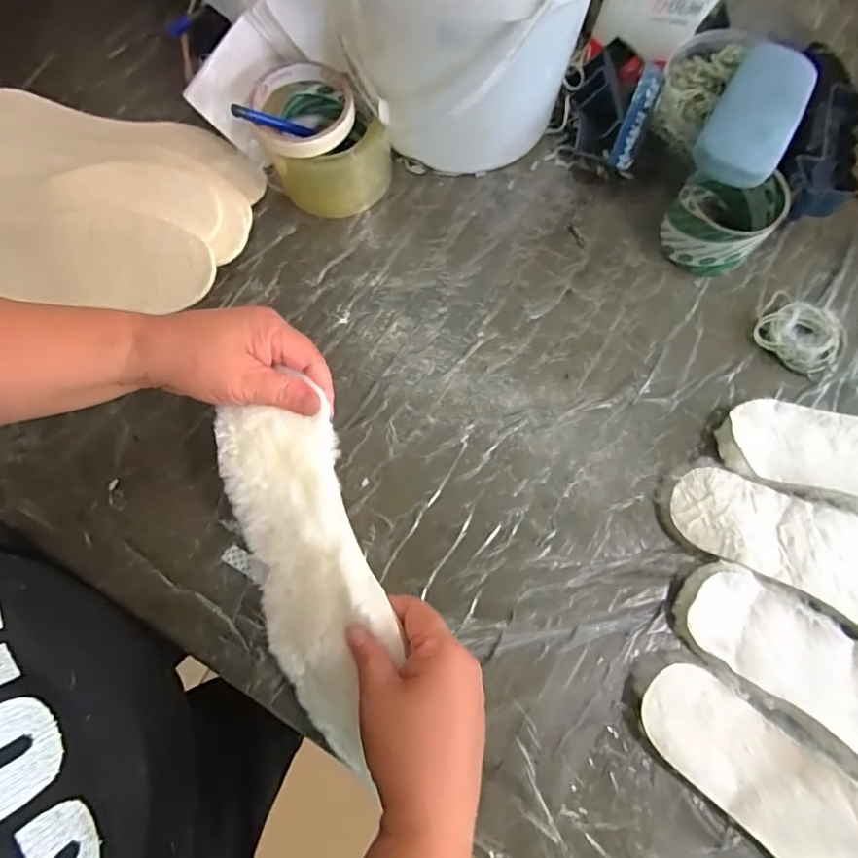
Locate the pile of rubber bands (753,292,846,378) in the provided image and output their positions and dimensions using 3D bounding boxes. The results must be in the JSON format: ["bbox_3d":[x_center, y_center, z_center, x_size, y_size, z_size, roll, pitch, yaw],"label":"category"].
[{"bbox_3d":[0.318,-0.080,0.463,0.070,0.016,0.060,31,76,9],"label":"pile of rubber bands"}]

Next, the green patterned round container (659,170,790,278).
[{"bbox_3d":[0.254,-0.185,0.471,0.081,0.060,0.087,37,77,10],"label":"green patterned round container"}]

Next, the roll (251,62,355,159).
[{"bbox_3d":[-0.104,-0.267,0.452,0.082,0.018,0.088,0,75,1],"label":"roll"}]

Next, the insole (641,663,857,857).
[{"bbox_3d":[0.257,0.264,0.345,0.267,0.015,0.088,41,78,11],"label":"insole"}]

